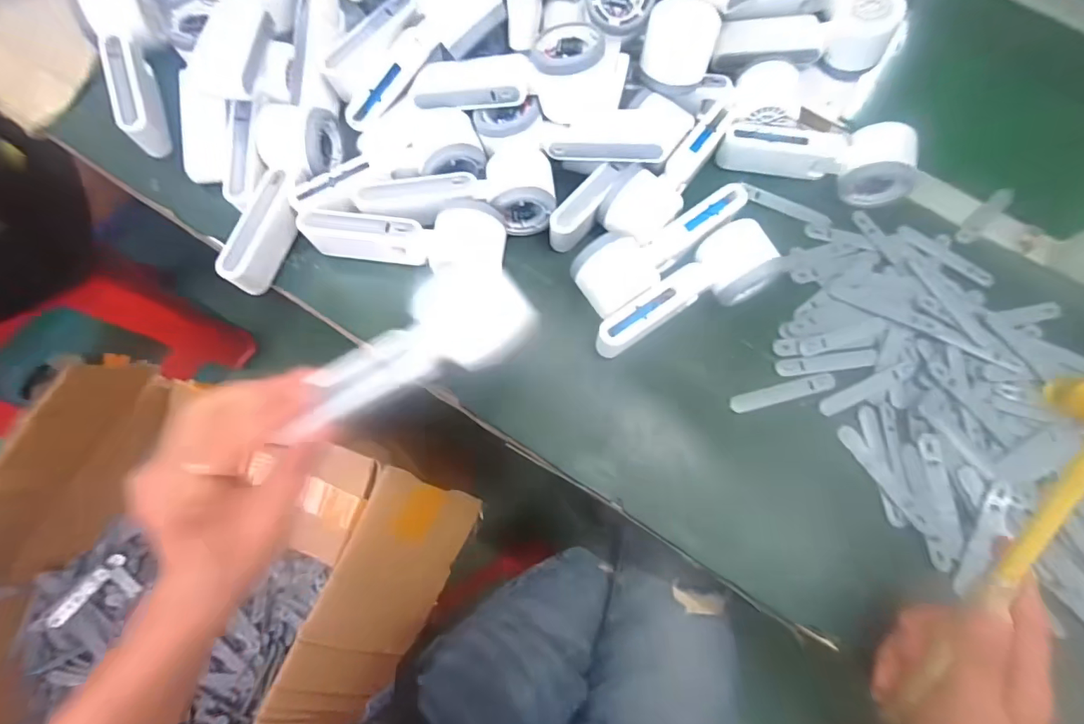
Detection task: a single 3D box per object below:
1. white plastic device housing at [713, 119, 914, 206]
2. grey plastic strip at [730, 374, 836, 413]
[{"bbox_3d":[0.252,-0.185,0.439,0.166,0.049,0.060,5,73,-2],"label":"white plastic device housing"},{"bbox_3d":[0.204,0.026,0.402,0.093,0.005,0.015,-13,75,-7],"label":"grey plastic strip"}]

